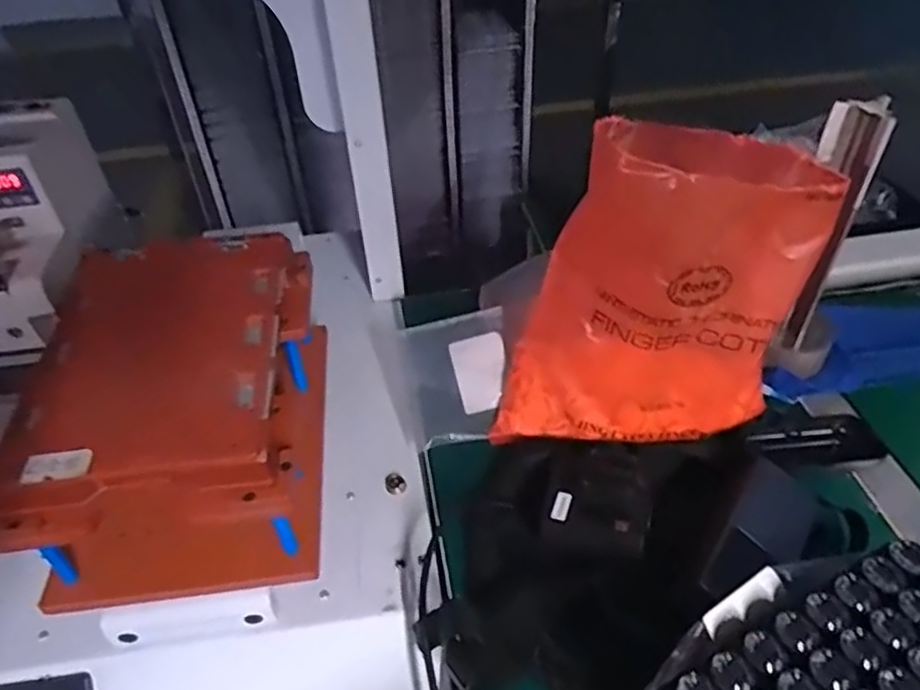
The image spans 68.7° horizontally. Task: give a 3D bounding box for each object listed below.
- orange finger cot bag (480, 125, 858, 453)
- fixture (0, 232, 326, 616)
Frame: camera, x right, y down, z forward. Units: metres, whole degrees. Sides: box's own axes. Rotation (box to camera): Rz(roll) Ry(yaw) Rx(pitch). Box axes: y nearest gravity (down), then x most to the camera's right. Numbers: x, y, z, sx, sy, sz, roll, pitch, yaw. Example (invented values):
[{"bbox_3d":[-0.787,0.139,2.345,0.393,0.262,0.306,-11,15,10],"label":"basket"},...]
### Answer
[{"bbox_3d":[0.147,-0.053,0.553,0.222,0.235,0.164,2,43,5],"label":"orange finger cot bag"},{"bbox_3d":[-0.219,0.044,0.531,0.200,0.134,0.266,-8,44,-6],"label":"fixture"}]

